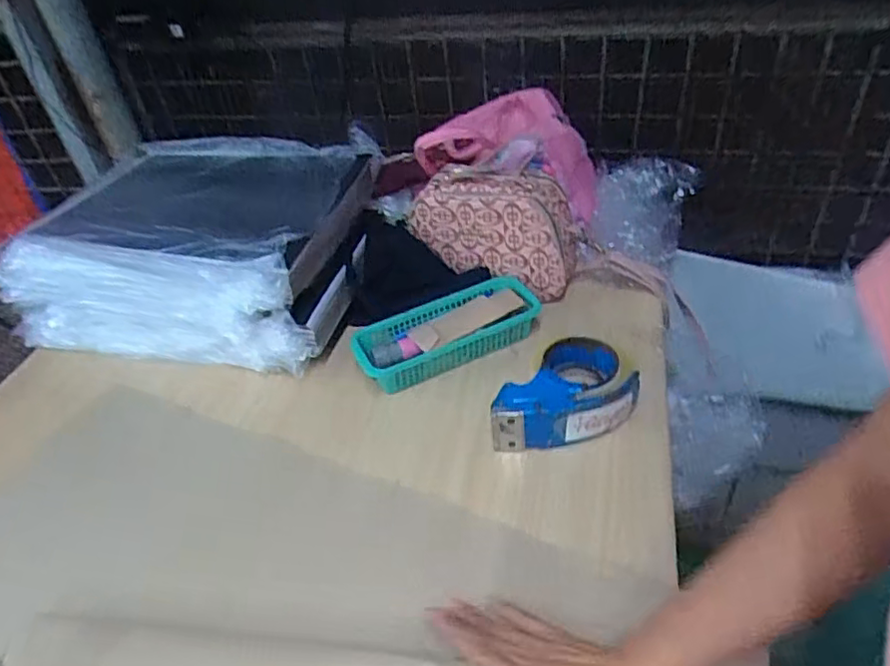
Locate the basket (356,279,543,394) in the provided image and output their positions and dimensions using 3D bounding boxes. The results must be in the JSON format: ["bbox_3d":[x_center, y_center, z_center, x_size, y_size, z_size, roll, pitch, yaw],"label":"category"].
[{"bbox_3d":[0.008,-0.001,0.758,0.239,0.048,0.095,-24,43,-19],"label":"basket"}]

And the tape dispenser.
[{"bbox_3d":[0.117,0.065,0.663,0.158,0.064,0.101,-16,41,-10],"label":"tape dispenser"}]

